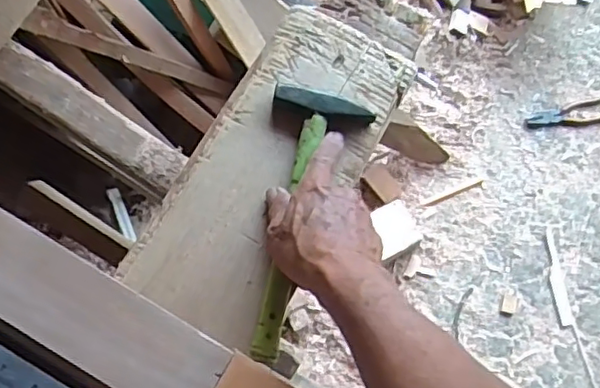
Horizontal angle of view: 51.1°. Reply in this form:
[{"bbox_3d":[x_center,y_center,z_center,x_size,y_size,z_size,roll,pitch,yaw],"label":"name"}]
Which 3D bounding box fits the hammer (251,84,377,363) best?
[{"bbox_3d":[-0.004,0.023,0.535,0.085,0.018,0.234,13,76,2],"label":"hammer"}]

